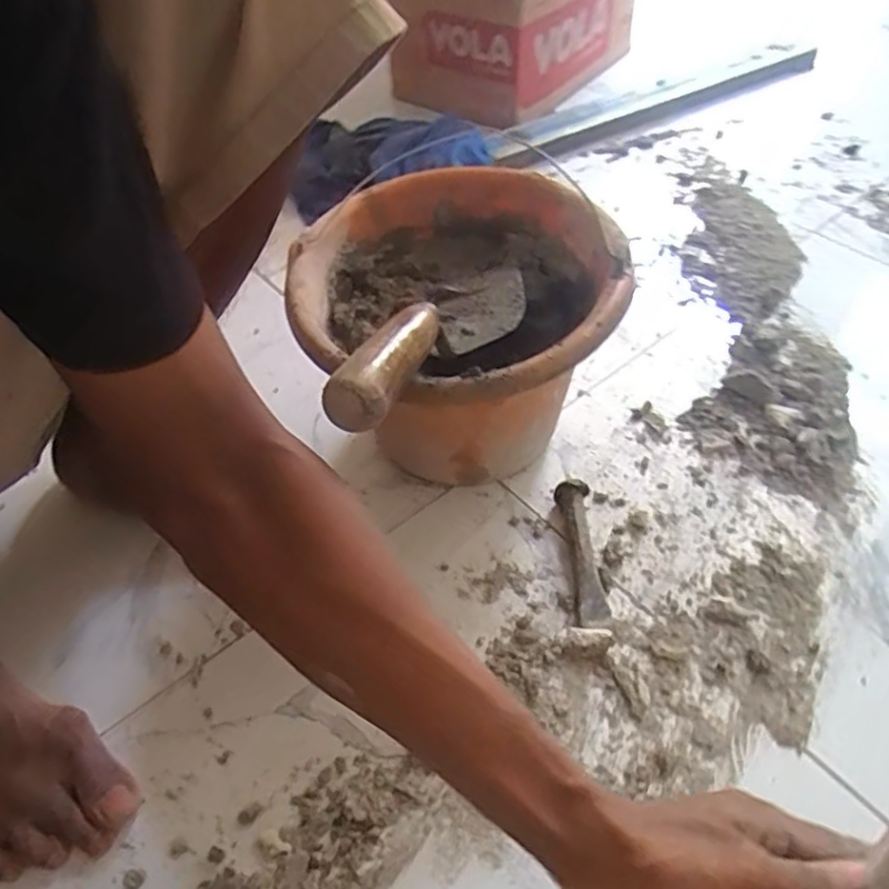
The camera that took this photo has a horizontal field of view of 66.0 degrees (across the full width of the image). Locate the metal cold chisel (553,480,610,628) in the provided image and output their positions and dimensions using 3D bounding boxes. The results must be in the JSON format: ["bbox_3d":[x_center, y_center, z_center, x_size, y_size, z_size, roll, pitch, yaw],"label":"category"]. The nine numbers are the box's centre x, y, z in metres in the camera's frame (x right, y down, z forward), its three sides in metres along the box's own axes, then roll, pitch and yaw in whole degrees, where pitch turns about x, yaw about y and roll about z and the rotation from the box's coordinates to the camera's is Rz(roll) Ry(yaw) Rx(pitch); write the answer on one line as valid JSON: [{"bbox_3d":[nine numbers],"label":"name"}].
[{"bbox_3d":[0.102,0.079,0.506,0.024,0.024,0.114,-4,50,2],"label":"metal cold chisel"}]

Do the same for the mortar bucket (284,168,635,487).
[{"bbox_3d":[0.015,-0.078,0.550,0.227,0.175,0.247,-2,50,3],"label":"mortar bucket"}]

